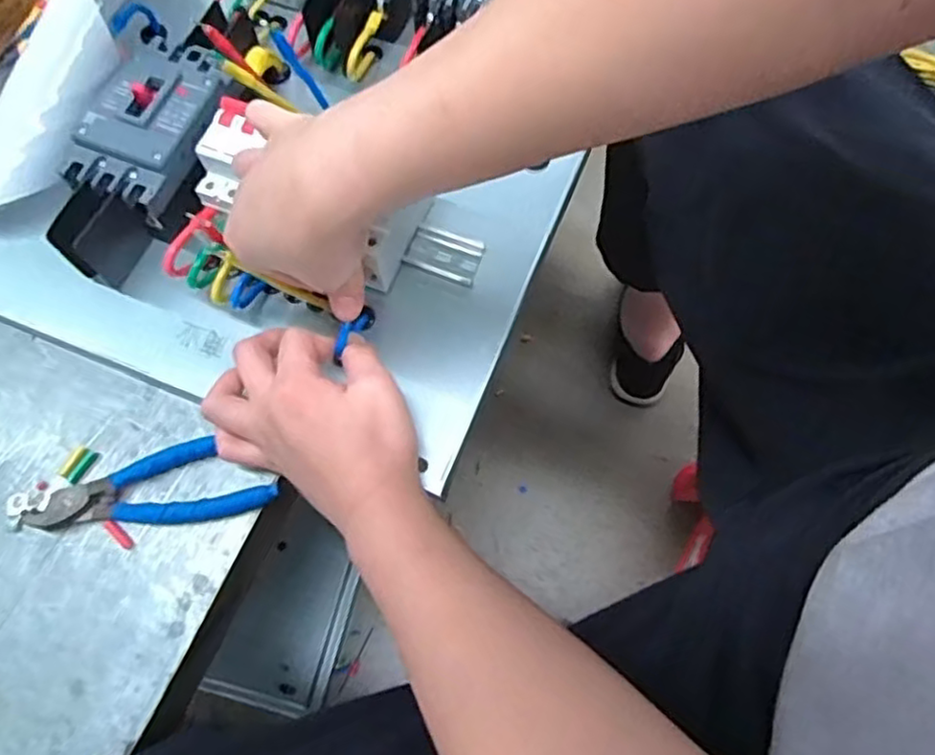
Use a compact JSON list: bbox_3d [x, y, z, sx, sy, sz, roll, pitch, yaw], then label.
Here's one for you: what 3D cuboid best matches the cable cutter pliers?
[{"bbox_3d":[-0.208,0.072,0.448,0.162,0.016,0.051,-8,66,-1],"label":"cable cutter pliers"}]

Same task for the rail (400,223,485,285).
[{"bbox_3d":[-0.017,-0.090,0.493,0.051,0.007,0.036,18,68,10],"label":"rail"}]

